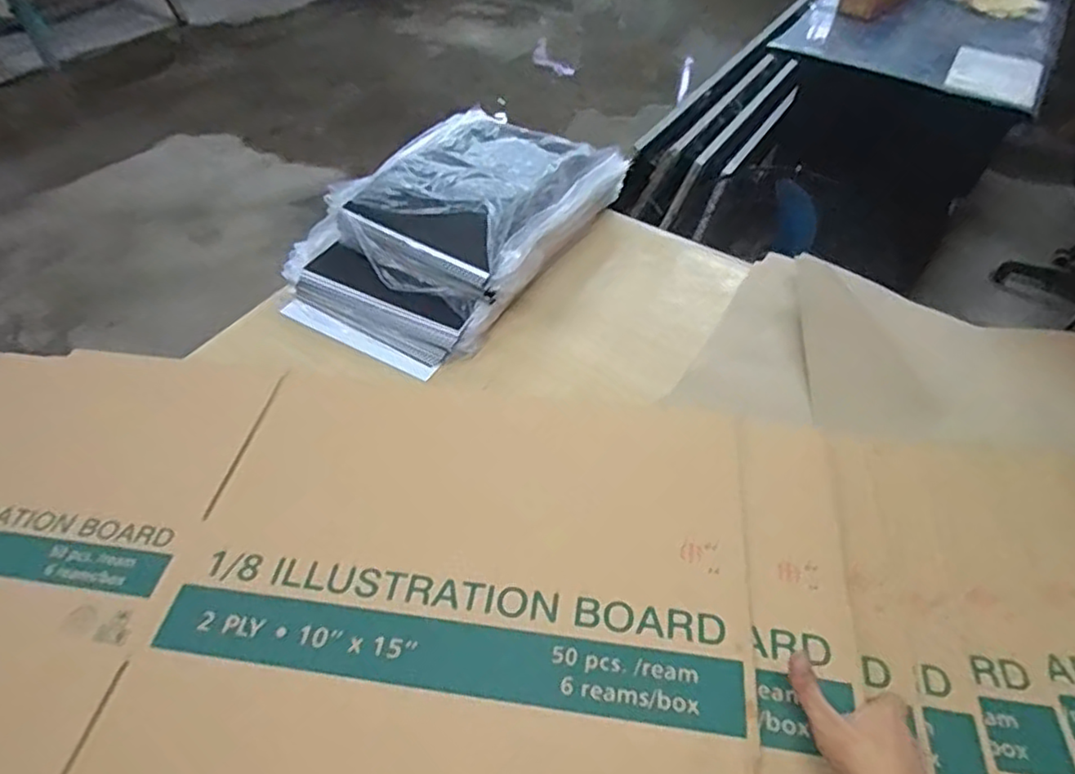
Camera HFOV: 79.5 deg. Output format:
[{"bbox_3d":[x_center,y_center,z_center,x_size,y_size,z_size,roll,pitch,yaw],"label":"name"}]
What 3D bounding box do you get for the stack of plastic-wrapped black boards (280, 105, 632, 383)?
[{"bbox_3d":[-0.119,-0.257,0.996,0.315,0.140,0.523,25,52,20],"label":"stack of plastic-wrapped black boards"}]

